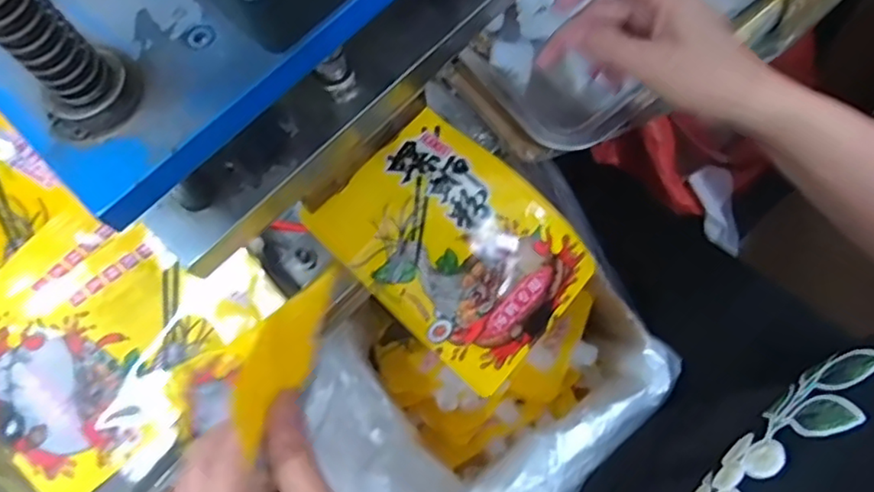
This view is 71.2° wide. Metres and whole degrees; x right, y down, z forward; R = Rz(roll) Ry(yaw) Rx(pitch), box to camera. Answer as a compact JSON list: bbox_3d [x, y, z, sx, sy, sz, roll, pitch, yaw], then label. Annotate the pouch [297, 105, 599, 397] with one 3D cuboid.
[{"bbox_3d":[0.014,0.001,0.393,0.158,0.020,0.117,44,83,-1],"label":"pouch"}]

